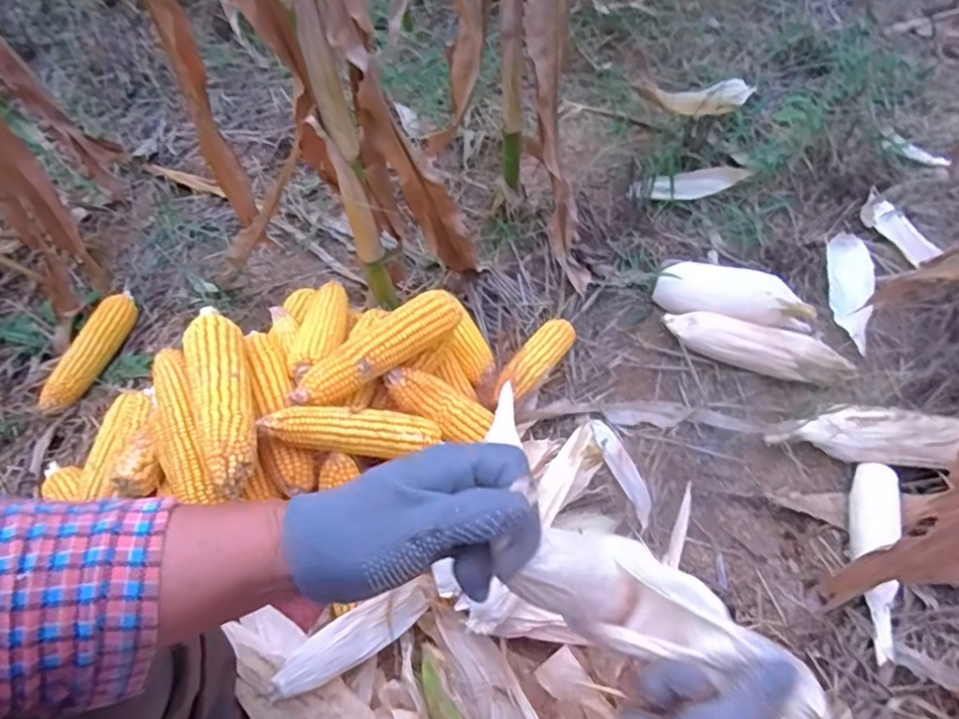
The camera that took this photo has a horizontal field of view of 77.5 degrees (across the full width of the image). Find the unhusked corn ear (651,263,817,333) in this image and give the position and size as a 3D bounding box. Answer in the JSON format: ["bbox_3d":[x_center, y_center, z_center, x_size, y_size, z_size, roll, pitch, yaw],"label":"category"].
[{"bbox_3d":[0.395,-0.102,0.931,0.233,0.065,0.089,14,56,11],"label":"unhusked corn ear"}]

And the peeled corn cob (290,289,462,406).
[{"bbox_3d":[-0.120,-0.016,0.715,0.235,0.051,0.055,-37,62,-23],"label":"peeled corn cob"}]

